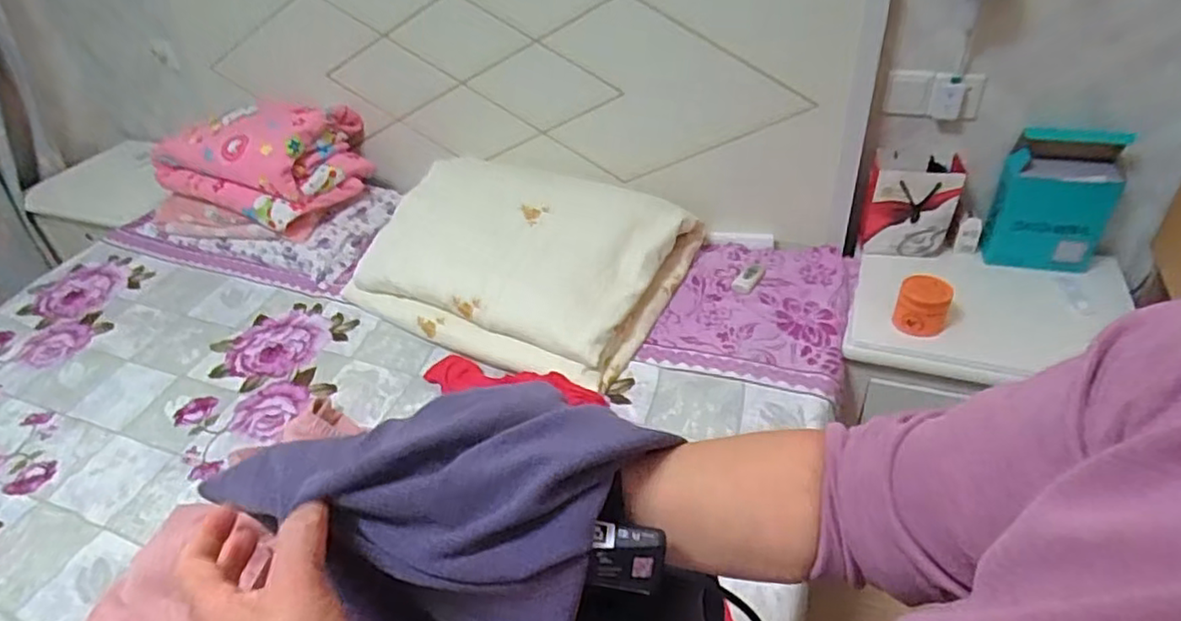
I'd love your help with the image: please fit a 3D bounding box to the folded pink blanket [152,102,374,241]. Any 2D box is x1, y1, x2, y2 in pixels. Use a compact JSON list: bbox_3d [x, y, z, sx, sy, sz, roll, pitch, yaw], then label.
[{"bbox_3d":[-0.807,-0.385,1.666,0.446,0.208,0.364,14,42,23],"label":"folded pink blanket"}]

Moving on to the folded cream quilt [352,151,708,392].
[{"bbox_3d":[-0.142,-0.122,1.386,0.613,0.173,0.469,17,43,26],"label":"folded cream quilt"}]

